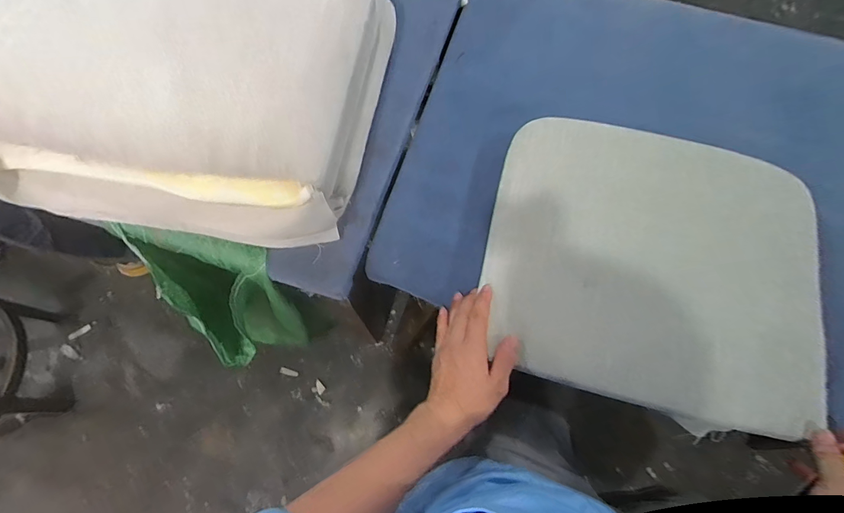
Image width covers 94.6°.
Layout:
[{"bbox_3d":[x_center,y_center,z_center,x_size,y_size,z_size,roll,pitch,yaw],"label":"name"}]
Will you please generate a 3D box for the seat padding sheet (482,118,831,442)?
[{"bbox_3d":[0.307,0.007,0.517,0.422,0.049,0.365,14,70,4],"label":"seat padding sheet"}]

